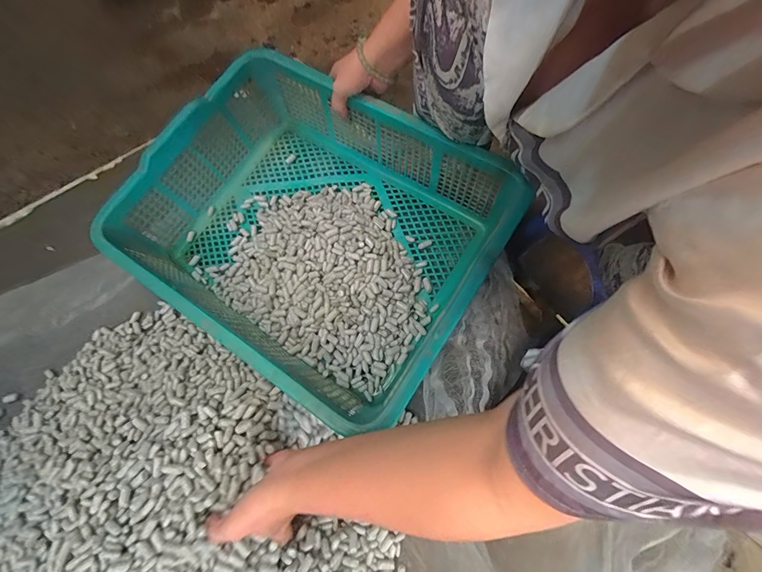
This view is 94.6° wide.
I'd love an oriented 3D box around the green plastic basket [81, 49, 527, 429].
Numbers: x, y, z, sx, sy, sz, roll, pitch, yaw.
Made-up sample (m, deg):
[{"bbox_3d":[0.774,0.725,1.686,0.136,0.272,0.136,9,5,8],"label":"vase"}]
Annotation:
[{"bbox_3d":[-0.097,-0.077,0.498,0.466,0.162,0.361,33,71,13],"label":"green plastic basket"}]

